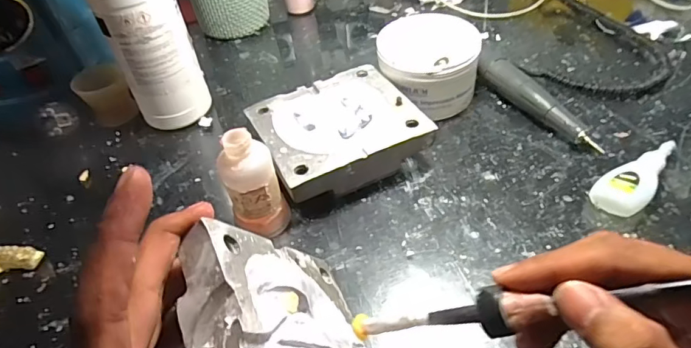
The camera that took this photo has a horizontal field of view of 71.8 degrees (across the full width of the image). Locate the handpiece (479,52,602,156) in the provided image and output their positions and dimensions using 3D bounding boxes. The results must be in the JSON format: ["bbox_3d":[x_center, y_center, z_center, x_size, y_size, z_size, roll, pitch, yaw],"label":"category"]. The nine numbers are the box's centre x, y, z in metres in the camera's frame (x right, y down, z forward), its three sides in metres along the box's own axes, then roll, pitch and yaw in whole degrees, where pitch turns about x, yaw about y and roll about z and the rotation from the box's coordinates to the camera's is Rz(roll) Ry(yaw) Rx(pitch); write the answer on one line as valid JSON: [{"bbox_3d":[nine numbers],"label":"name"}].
[{"bbox_3d":[0.170,-0.064,0.431,0.021,0.029,0.137,-23,48,-15],"label":"handpiece"}]

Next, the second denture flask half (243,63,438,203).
[{"bbox_3d":[-0.007,-0.032,0.409,0.125,0.043,0.114,-23,48,-15],"label":"second denture flask half"}]

